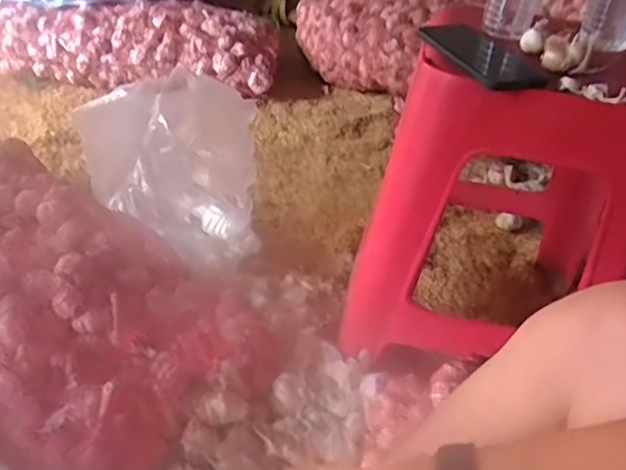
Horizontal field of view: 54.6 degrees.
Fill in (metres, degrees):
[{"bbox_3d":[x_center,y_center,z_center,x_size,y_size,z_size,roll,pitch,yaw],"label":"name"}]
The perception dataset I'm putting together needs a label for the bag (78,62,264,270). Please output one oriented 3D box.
[{"bbox_3d":[-0.223,-0.110,1.017,0.282,0.291,0.180,26,44,24],"label":"bag"}]

